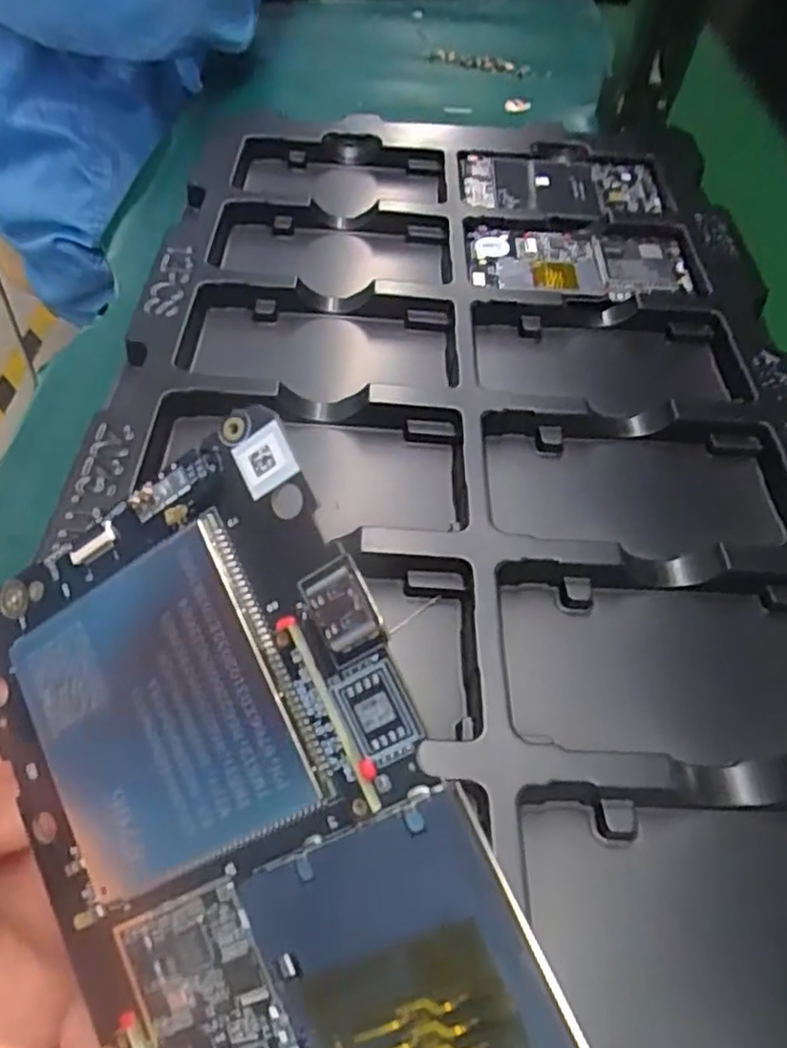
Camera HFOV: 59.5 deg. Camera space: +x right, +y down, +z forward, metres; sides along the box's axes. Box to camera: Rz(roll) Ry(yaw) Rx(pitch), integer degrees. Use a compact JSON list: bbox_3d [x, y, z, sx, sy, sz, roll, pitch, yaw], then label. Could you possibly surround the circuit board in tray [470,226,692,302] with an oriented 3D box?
[{"bbox_3d":[0.108,-0.152,0.402,0.125,0.008,0.066,4,53,-4],"label":"circuit board in tray"}]

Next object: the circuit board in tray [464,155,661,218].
[{"bbox_3d":[0.110,-0.222,0.453,0.126,0.007,0.070,2,53,-6],"label":"circuit board in tray"}]

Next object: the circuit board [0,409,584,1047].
[{"bbox_3d":[-0.016,0.054,0.088,0.065,0.005,0.122,-33,76,19],"label":"circuit board"}]

